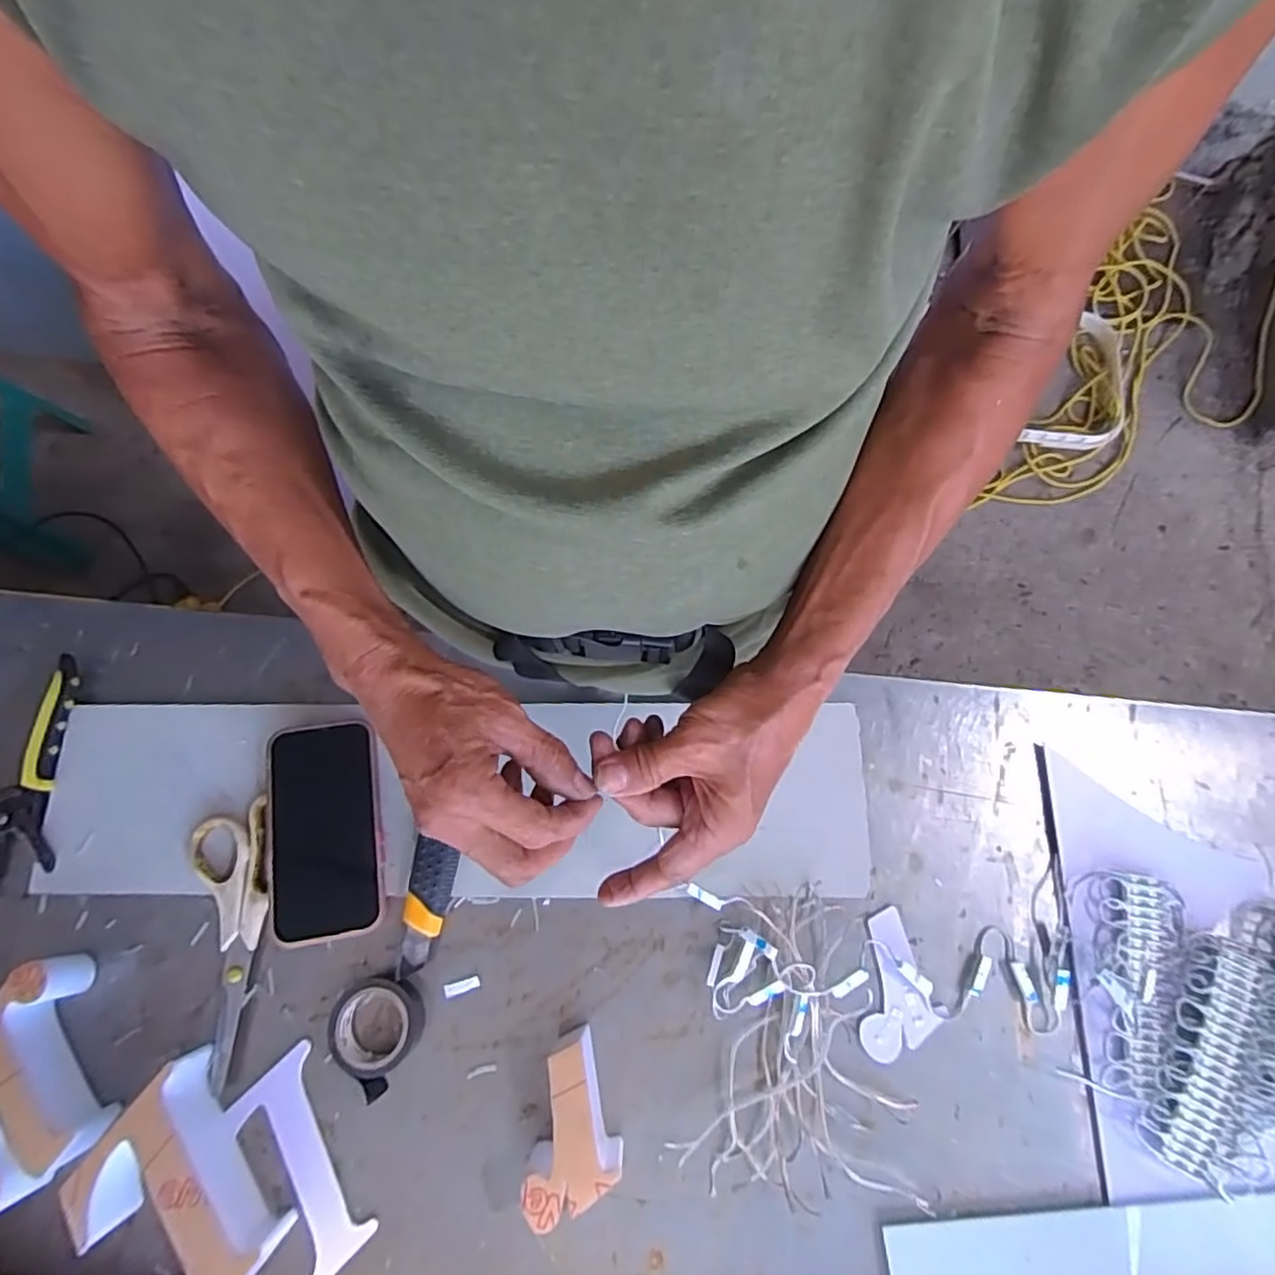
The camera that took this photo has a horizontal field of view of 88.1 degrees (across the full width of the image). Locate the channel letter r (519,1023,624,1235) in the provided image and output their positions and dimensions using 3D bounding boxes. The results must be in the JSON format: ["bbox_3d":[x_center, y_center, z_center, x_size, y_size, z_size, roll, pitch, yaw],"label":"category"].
[{"bbox_3d":[-0.049,0.309,0.420,0.057,0.046,0.084,-19,76,-3],"label":"channel letter r"}]

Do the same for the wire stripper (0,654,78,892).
[{"bbox_3d":[-0.469,0.104,0.496,0.131,0.013,0.144,-31,77,-6],"label":"wire stripper"}]

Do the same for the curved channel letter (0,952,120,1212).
[{"bbox_3d":[-0.394,0.285,0.431,0.067,0.048,0.127,-24,76,-5],"label":"curved channel letter"}]

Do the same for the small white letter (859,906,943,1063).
[{"bbox_3d":[0.170,0.238,0.452,0.055,0.005,0.084,-18,76,-3],"label":"small white letter"}]

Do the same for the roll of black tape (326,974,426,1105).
[{"bbox_3d":[-0.177,0.262,0.445,0.059,0.019,0.064,0,76,1],"label":"roll of black tape"}]

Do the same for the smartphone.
[{"bbox_3d":[-0.227,0.138,0.475,0.080,0.014,0.149,-7,74,-10],"label":"smartphone"}]

